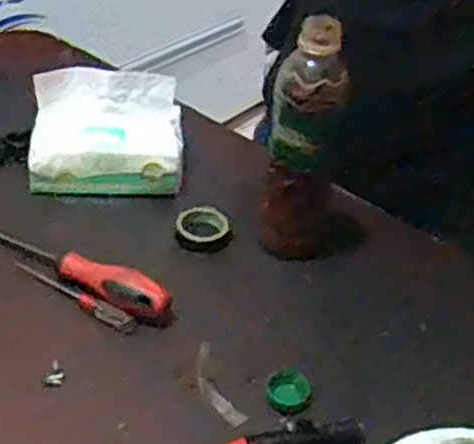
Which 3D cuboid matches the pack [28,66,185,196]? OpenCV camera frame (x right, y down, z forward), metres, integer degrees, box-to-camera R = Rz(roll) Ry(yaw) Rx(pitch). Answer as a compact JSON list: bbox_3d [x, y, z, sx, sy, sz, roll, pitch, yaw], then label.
[{"bbox_3d":[-0.125,-0.083,0.724,0.144,0.101,0.071,2,40,-4],"label":"pack"}]

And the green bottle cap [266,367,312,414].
[{"bbox_3d":[0.039,0.126,0.562,0.033,0.007,0.037,11,40,6],"label":"green bottle cap"}]

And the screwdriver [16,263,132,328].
[{"bbox_3d":[-0.138,0.058,0.622,0.121,0.018,0.011,26,44,23],"label":"screwdriver"}]

